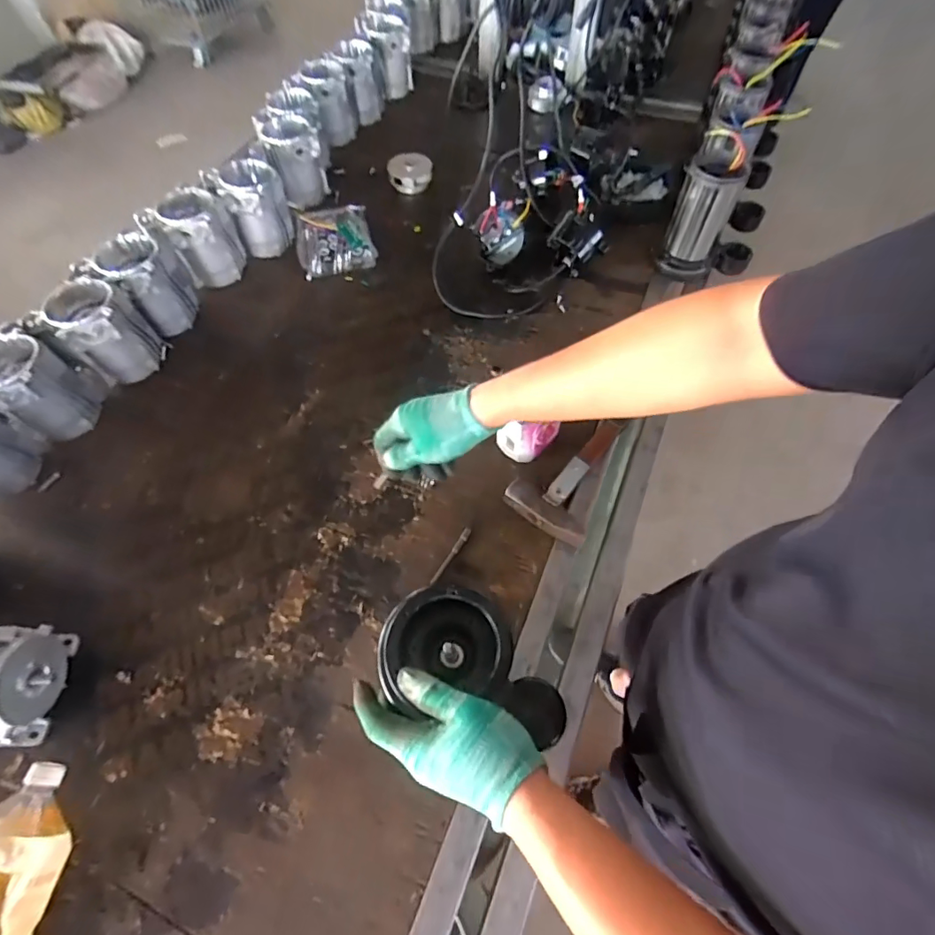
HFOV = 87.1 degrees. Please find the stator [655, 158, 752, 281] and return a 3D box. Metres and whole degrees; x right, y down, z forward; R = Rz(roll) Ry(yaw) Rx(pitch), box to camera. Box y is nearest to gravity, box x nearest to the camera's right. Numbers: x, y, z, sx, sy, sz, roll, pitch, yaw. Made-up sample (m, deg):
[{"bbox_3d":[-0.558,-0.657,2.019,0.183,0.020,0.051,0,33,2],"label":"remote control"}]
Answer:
[{"bbox_3d":[0.405,-0.434,0.868,0.095,0.179,0.092,19,62,12],"label":"stator"}]

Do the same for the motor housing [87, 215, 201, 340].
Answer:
[{"bbox_3d":[-0.545,-0.322,0.850,0.139,0.146,0.126,39,67,21],"label":"motor housing"}]

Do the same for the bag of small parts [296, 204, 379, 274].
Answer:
[{"bbox_3d":[-0.267,-0.460,0.986,0.147,0.037,0.179,-15,60,-8],"label":"bag of small parts"}]

